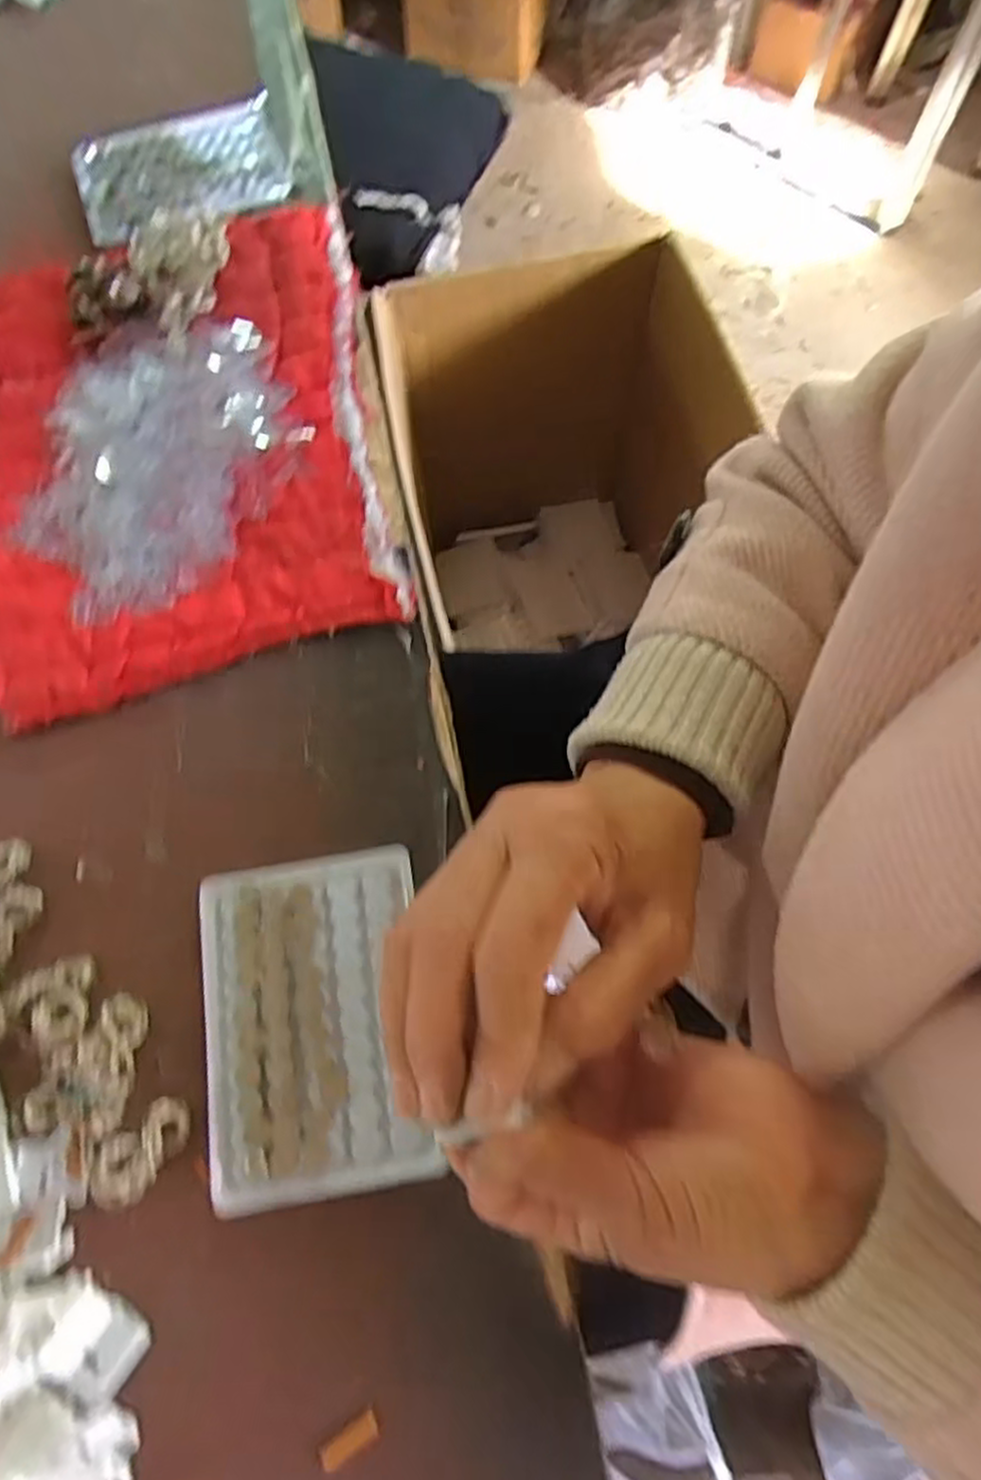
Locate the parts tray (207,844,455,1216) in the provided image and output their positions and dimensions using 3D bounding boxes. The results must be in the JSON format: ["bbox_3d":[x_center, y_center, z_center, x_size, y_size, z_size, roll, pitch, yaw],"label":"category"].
[{"bbox_3d":[-0.076,0.117,0.319,0.093,0.009,0.133,-9,70,-2],"label":"parts tray"}]

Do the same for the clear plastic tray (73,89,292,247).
[{"bbox_3d":[-0.206,-0.382,0.500,0.134,0.017,0.106,-21,71,-6],"label":"clear plastic tray"}]

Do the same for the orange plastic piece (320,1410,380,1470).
[{"bbox_3d":[-0.051,0.254,0.273,0.022,0.004,0.008,-30,72,-9],"label":"orange plastic piece"}]

